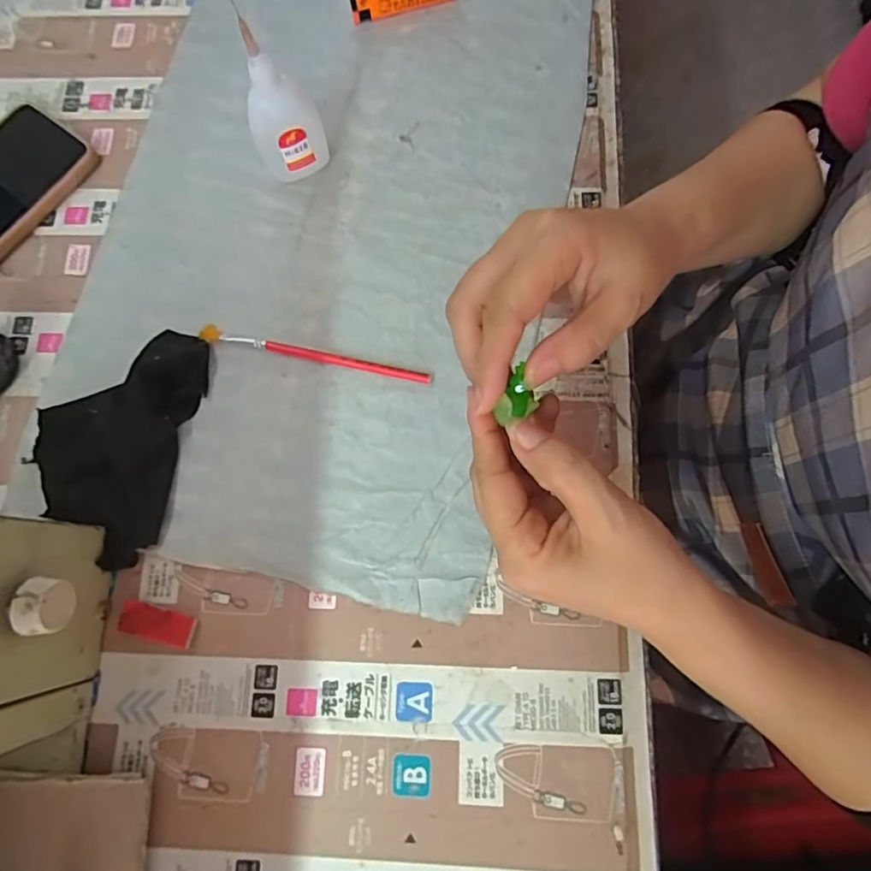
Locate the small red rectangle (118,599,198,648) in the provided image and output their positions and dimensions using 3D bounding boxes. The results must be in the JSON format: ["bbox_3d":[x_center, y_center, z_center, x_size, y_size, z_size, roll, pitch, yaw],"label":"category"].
[{"bbox_3d":[-0.161,0.108,0.315,0.045,0.005,0.018,13,76,3],"label":"small red rectangle"}]

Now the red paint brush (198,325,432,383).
[{"bbox_3d":[-0.078,-0.052,0.345,0.152,0.008,0.010,12,76,3],"label":"red paint brush"}]

